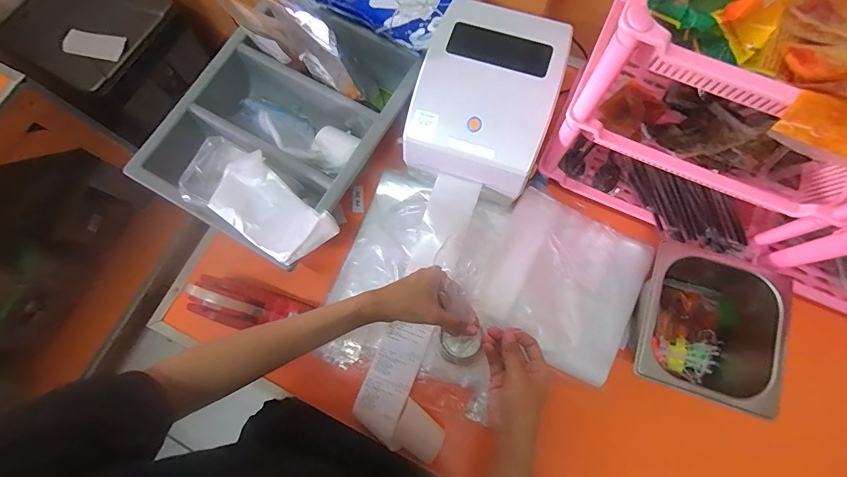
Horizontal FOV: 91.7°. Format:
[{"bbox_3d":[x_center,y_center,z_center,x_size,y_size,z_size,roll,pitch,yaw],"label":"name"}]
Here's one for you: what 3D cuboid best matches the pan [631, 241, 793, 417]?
[{"bbox_3d":[0.356,0.110,0.532,0.158,0.090,0.179,20,76,7],"label":"pan"}]

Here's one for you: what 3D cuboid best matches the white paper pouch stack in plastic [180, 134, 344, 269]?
[{"bbox_3d":[-0.216,-0.048,0.541,0.206,0.029,0.095,31,78,10],"label":"white paper pouch stack in plastic"}]

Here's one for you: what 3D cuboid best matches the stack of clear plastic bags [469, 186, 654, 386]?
[{"bbox_3d":[0.194,0.058,0.574,0.204,0.021,0.210,27,77,9],"label":"stack of clear plastic bags"}]

